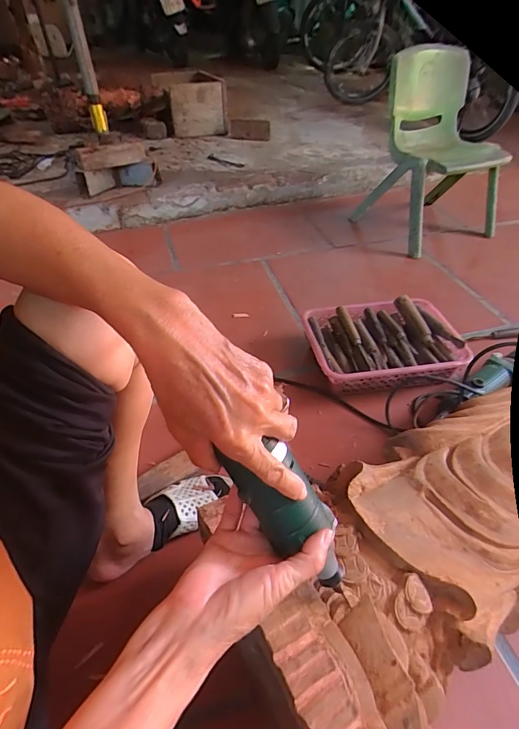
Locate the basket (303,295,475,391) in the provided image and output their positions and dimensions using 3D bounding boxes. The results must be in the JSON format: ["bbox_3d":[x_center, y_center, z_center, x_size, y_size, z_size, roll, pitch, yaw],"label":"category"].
[{"bbox_3d":[0.267,-0.038,0.897,0.316,0.096,0.238,-3,43,-3],"label":"basket"}]

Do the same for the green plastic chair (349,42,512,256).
[{"bbox_3d":[0.579,-0.663,1.269,0.385,0.494,0.339,-20,47,-20],"label":"green plastic chair"}]

